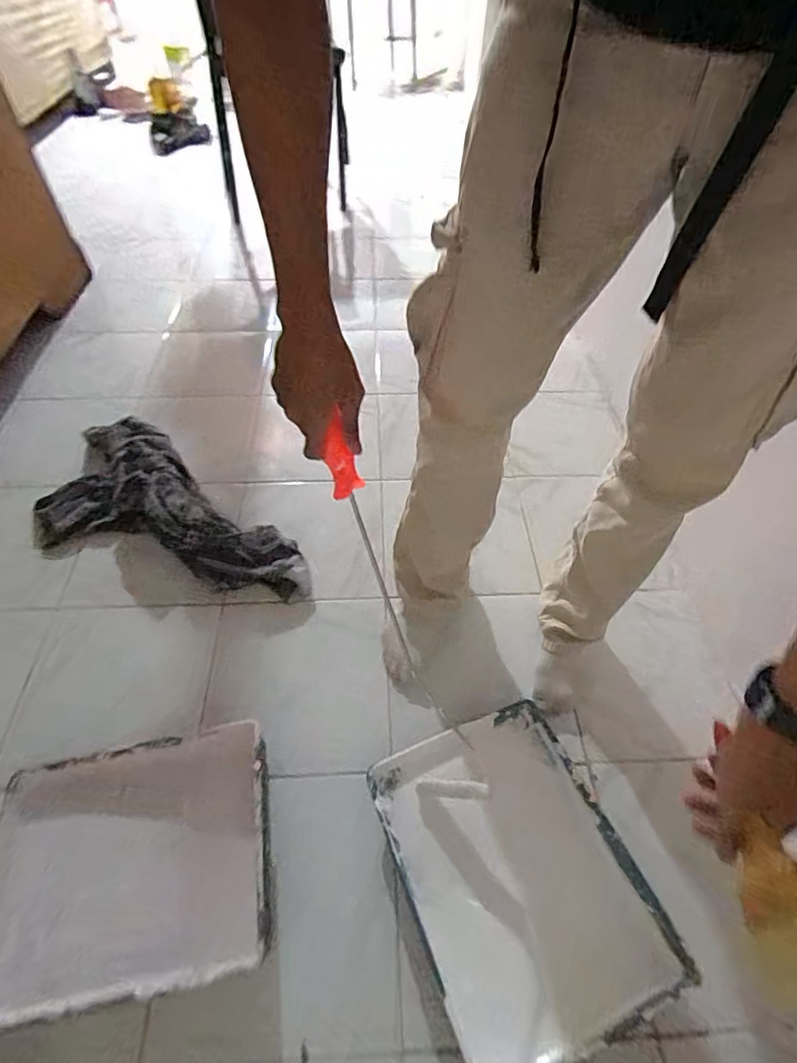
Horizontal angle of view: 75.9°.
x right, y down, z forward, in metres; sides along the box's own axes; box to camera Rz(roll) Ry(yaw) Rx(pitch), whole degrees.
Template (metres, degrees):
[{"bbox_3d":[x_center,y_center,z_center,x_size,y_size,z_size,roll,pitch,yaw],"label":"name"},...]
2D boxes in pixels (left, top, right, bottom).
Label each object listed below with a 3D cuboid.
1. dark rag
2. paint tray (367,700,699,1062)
[{"bbox_3d":[-0.475,-0.007,0.989,0.623,0.086,0.305,33,61,20],"label":"dark rag"},{"bbox_3d":[0.146,0.428,0.664,0.282,0.080,0.355,-18,57,-13],"label":"paint tray"}]

